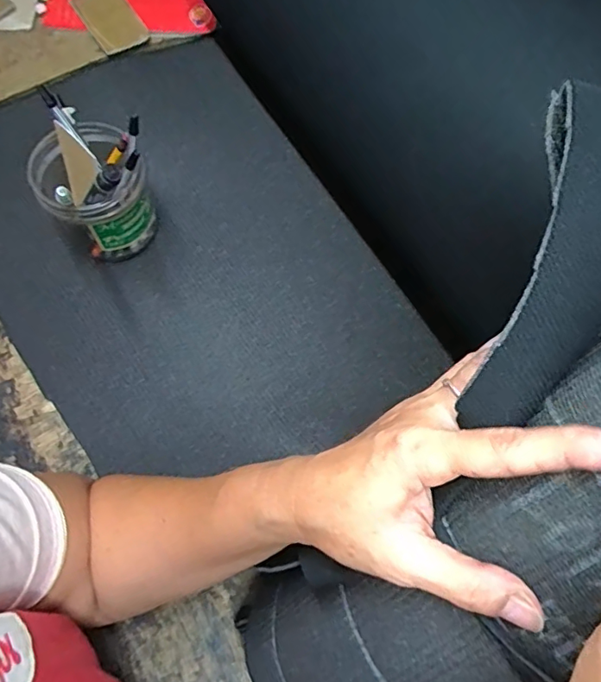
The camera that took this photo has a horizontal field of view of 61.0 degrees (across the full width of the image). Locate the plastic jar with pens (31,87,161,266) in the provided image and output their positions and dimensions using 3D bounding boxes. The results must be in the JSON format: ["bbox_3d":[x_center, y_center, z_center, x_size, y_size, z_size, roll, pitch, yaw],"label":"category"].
[{"bbox_3d":[-0.177,-0.132,0.448,0.087,0.122,0.098,-39,75,-15],"label":"plastic jar with pens"}]

